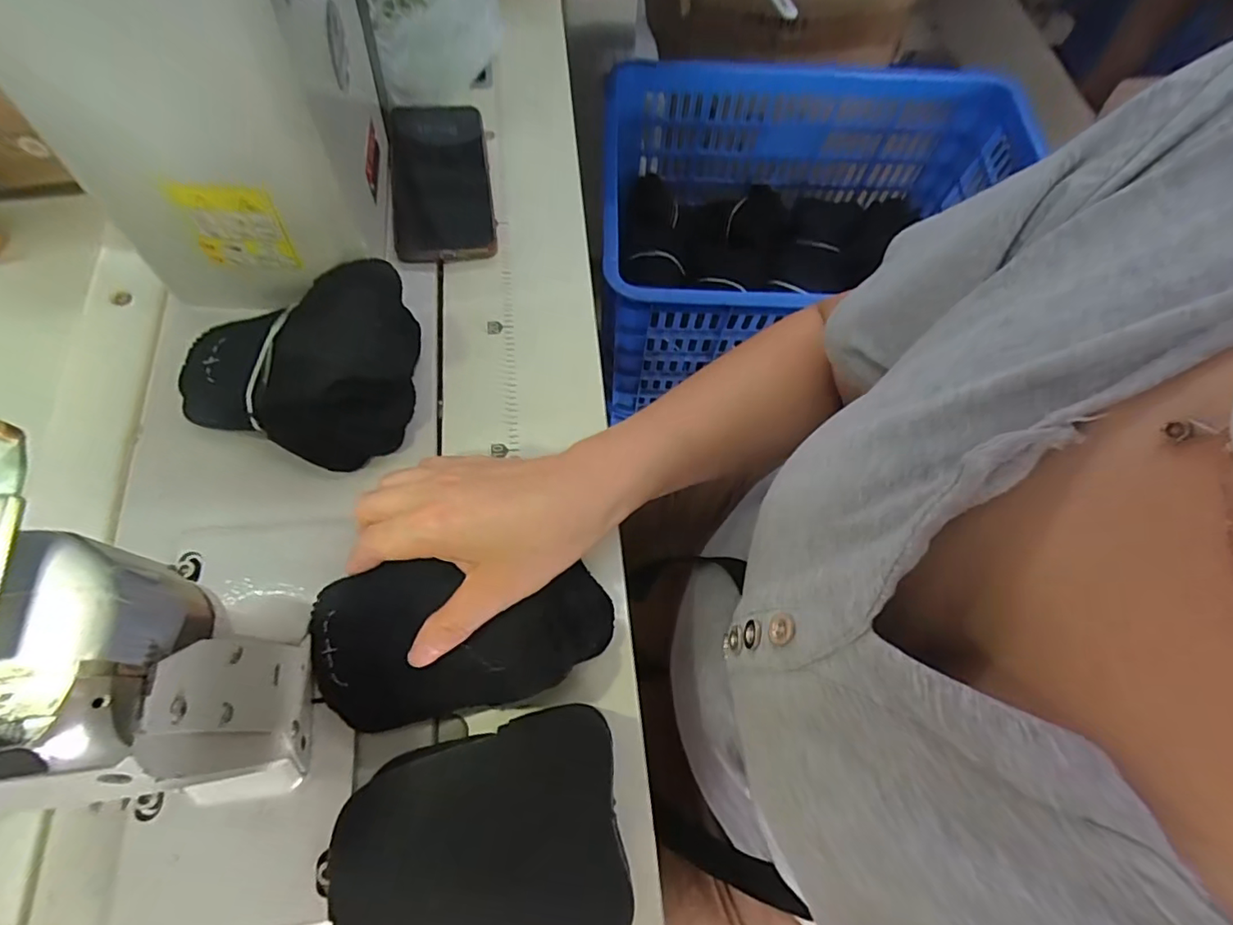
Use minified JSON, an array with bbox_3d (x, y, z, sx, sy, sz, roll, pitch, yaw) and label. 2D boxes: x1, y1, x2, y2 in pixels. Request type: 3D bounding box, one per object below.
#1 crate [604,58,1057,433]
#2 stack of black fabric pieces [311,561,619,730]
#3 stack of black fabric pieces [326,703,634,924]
[{"bbox_3d":[0.294,-0.323,0.845,0.623,0.276,0.418,2,66,-2],"label":"crate"},{"bbox_3d":[-0.079,0.093,0.296,0.157,0.041,0.075,-2,67,-10],"label":"stack of black fabric pieces"},{"bbox_3d":[-0.062,0.181,0.270,0.131,0.035,0.100,-5,67,-5],"label":"stack of black fabric pieces"}]

